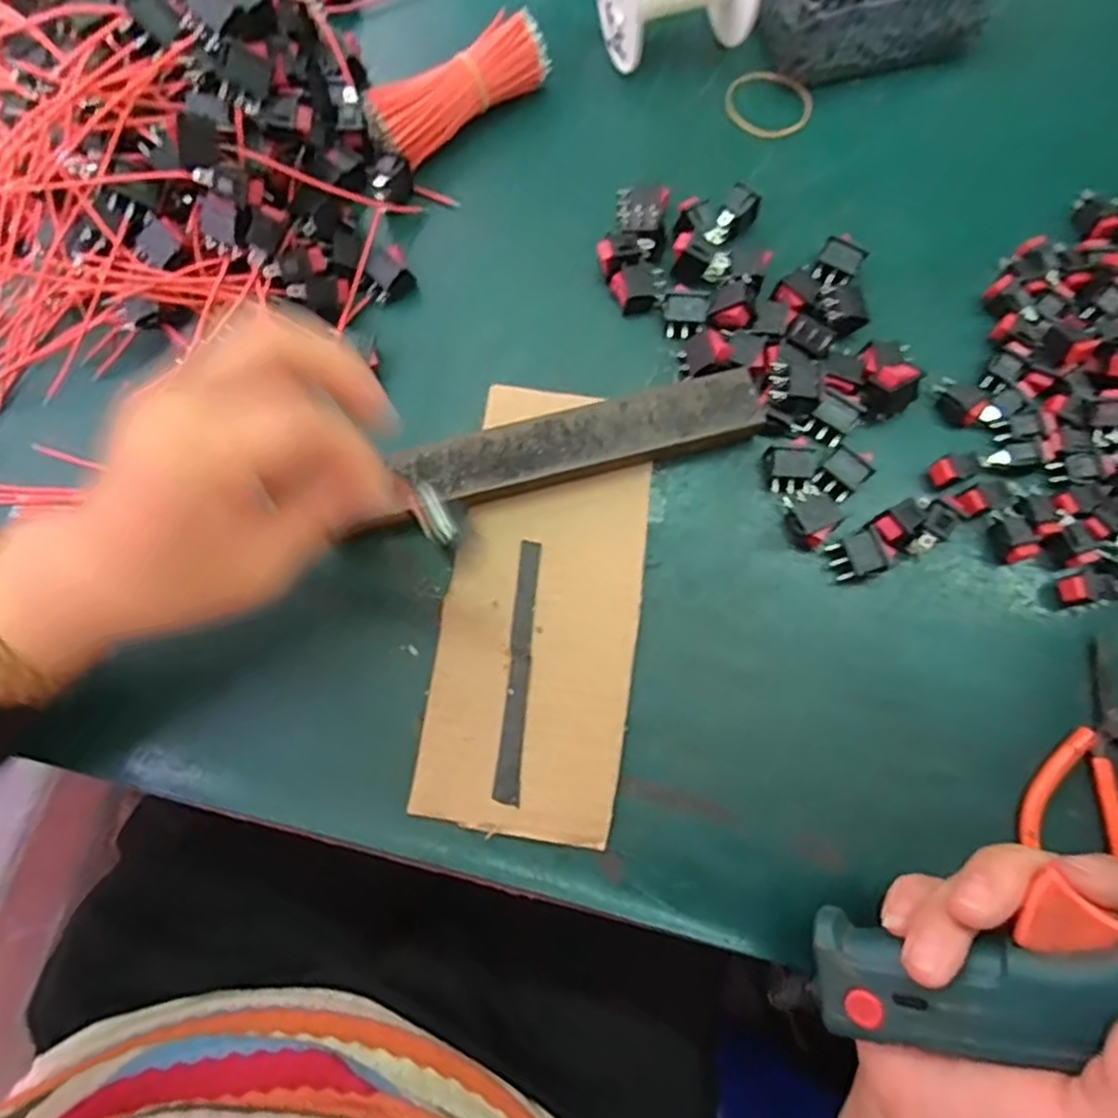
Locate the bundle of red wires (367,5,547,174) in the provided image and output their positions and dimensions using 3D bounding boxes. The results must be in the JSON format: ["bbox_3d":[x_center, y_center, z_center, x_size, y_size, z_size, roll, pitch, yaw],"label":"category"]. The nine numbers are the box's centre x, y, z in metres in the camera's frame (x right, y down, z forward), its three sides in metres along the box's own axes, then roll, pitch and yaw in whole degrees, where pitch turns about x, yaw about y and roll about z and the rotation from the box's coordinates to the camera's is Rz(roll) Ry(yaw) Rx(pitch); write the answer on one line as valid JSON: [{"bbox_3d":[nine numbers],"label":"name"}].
[{"bbox_3d":[-0.053,-0.243,0.364,0.099,0.032,0.030,-38,79,-9],"label":"bundle of red wires"}]

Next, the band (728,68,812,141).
[{"bbox_3d":[0.114,-0.249,0.380,0.047,0.007,0.038,19,77,5],"label":"band"}]

